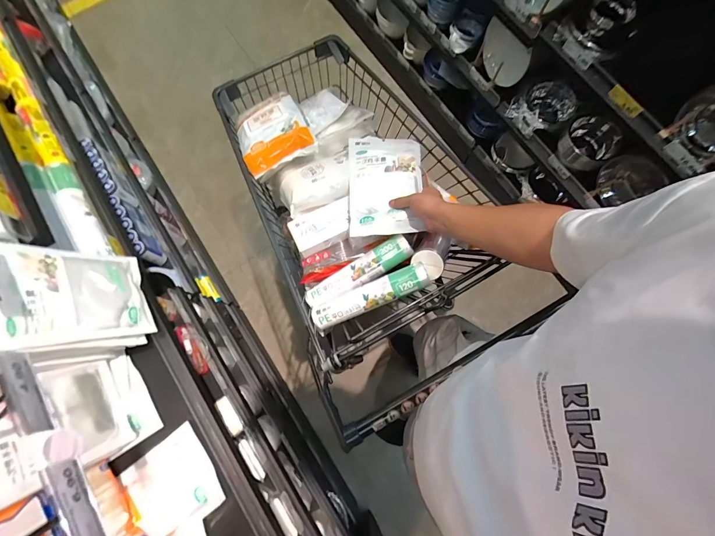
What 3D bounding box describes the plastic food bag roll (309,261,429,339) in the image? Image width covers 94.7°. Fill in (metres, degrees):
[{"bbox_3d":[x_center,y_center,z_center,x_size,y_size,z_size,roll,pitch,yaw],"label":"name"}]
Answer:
[{"bbox_3d":[0.025,0.056,0.684,0.252,0.052,0.065,-24,77,11],"label":"plastic food bag roll"}]

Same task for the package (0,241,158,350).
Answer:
[{"bbox_3d":[-0.464,0.040,0.537,0.017,0.256,0.162,-25,78,14],"label":"package"}]

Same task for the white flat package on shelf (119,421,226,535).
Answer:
[{"bbox_3d":[-0.346,0.408,0.623,0.150,0.020,0.159,-38,79,-9],"label":"white flat package on shelf"}]

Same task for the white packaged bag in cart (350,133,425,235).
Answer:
[{"bbox_3d":[0.060,-0.194,0.727,0.156,0.033,0.264,-2,67,6],"label":"white packaged bag in cart"}]

